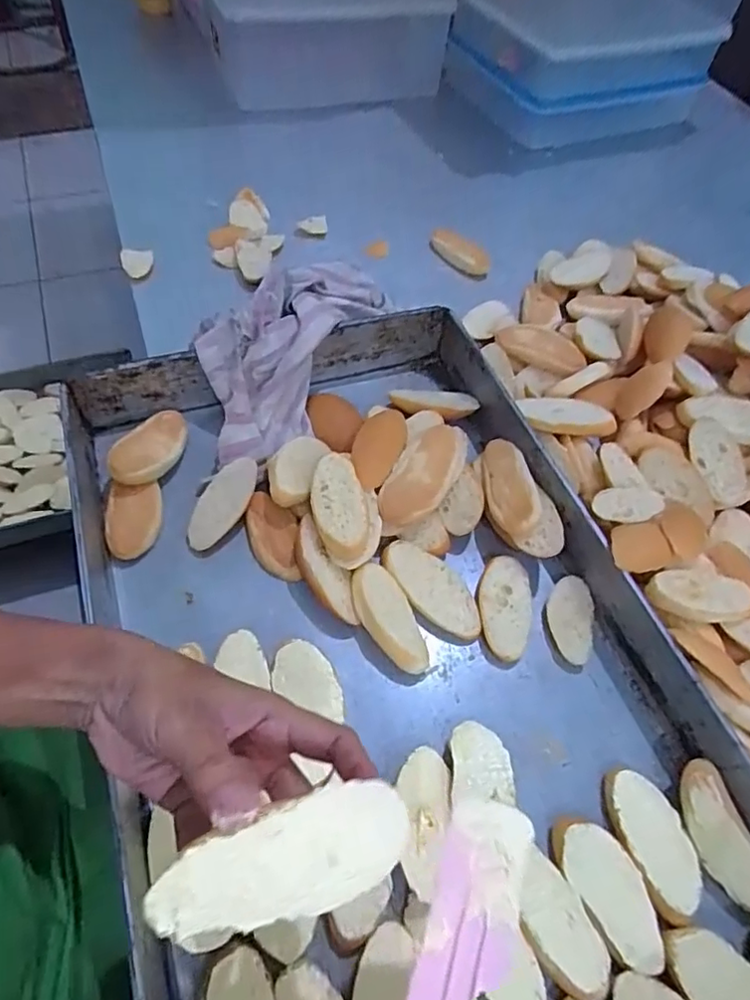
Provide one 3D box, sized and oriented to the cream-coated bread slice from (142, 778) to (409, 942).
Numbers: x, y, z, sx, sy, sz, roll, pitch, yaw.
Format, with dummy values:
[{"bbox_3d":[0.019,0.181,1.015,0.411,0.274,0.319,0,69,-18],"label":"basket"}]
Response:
[{"bbox_3d":[-0.034,0.132,0.214,0.091,0.016,0.038,-12,86,-15],"label":"cream-coated bread slice"}]

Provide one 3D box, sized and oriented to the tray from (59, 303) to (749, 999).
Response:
[{"bbox_3d":[0.009,0.108,0.410,0.368,0.069,0.634,-16,59,-15],"label":"tray"}]

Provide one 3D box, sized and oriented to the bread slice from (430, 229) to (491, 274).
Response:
[{"bbox_3d":[0.101,-0.306,0.713,0.082,0.029,0.027,37,61,18],"label":"bread slice"}]

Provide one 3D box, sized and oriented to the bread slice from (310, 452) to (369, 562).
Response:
[{"bbox_3d":[-0.028,0.004,0.456,0.041,0.016,0.085,-7,70,-10],"label":"bread slice"}]

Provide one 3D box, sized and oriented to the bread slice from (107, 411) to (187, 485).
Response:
[{"bbox_3d":[-0.192,-0.045,0.499,0.039,0.023,0.091,15,43,5],"label":"bread slice"}]

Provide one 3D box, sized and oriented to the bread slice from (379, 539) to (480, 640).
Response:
[{"bbox_3d":[0.047,0.069,0.460,0.045,0.014,0.093,-30,64,-23],"label":"bread slice"}]

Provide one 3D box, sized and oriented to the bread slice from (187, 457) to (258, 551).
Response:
[{"bbox_3d":[-0.128,0.002,0.482,0.038,0.008,0.083,27,78,13],"label":"bread slice"}]

